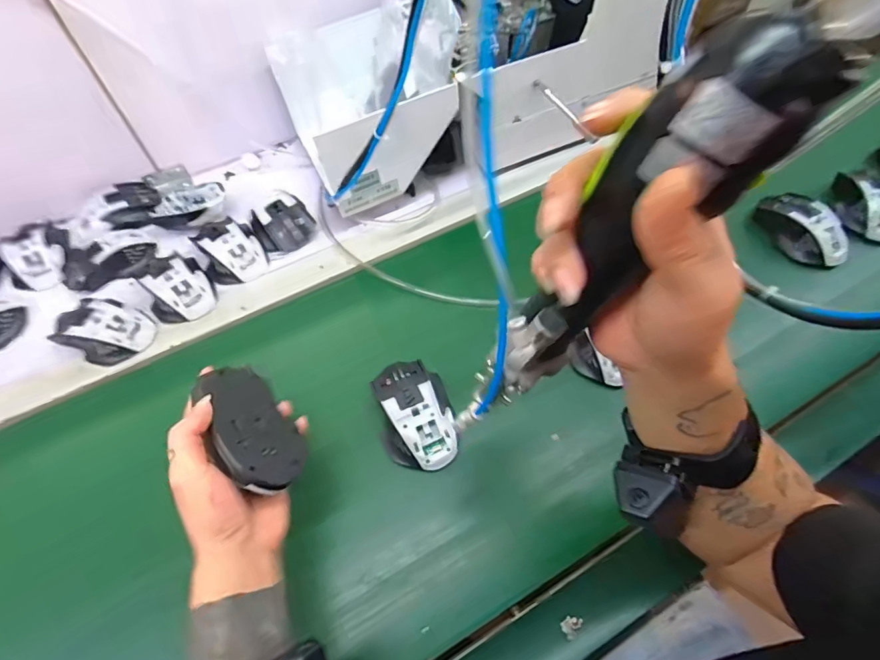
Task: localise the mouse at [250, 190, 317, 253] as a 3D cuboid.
[{"bbox_3d":[-0.208,-0.143,0.613,0.074,0.039,0.081,-27,63,-15],"label":"mouse"}]

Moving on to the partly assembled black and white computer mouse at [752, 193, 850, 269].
[{"bbox_3d":[0.470,-0.129,0.606,0.072,0.047,0.114,-31,64,-17],"label":"partly assembled black and white computer mouse"}]

